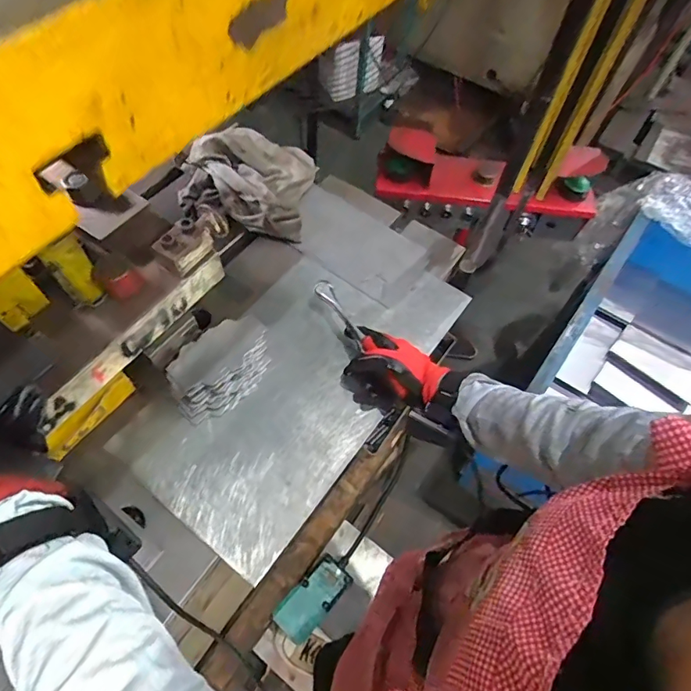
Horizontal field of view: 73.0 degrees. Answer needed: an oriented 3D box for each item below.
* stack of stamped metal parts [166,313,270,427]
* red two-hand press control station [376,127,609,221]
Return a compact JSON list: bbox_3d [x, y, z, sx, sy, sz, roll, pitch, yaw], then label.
[{"bbox_3d":[-0.163,0.030,0.621,0.145,0.048,0.089,-33,66,-18],"label":"stack of stamped metal parts"},{"bbox_3d":[0.378,-0.437,1.203,0.583,0.168,0.181,0,60,-2],"label":"red two-hand press control station"}]

